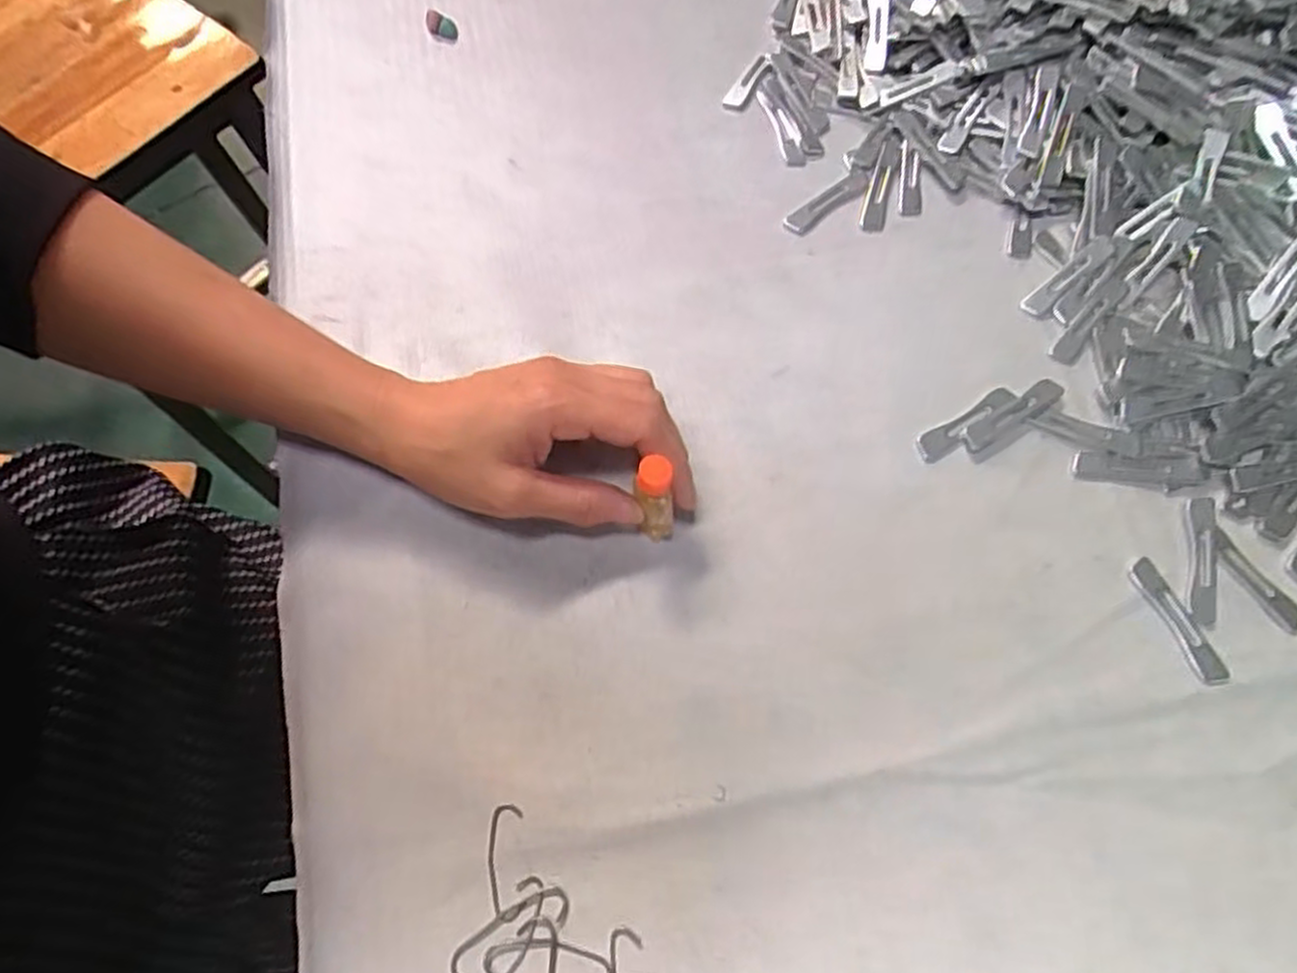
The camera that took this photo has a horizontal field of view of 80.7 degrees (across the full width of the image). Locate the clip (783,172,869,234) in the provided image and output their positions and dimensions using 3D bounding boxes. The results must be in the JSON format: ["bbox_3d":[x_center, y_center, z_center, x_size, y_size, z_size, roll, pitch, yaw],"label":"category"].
[{"bbox_3d":[0.097,-0.153,0.411,0.055,0.004,0.013,-36,74,-13],"label":"clip"}]

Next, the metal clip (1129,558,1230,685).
[{"bbox_3d":[0.229,0.057,0.328,0.014,0.004,0.057,-23,71,-9],"label":"metal clip"}]

